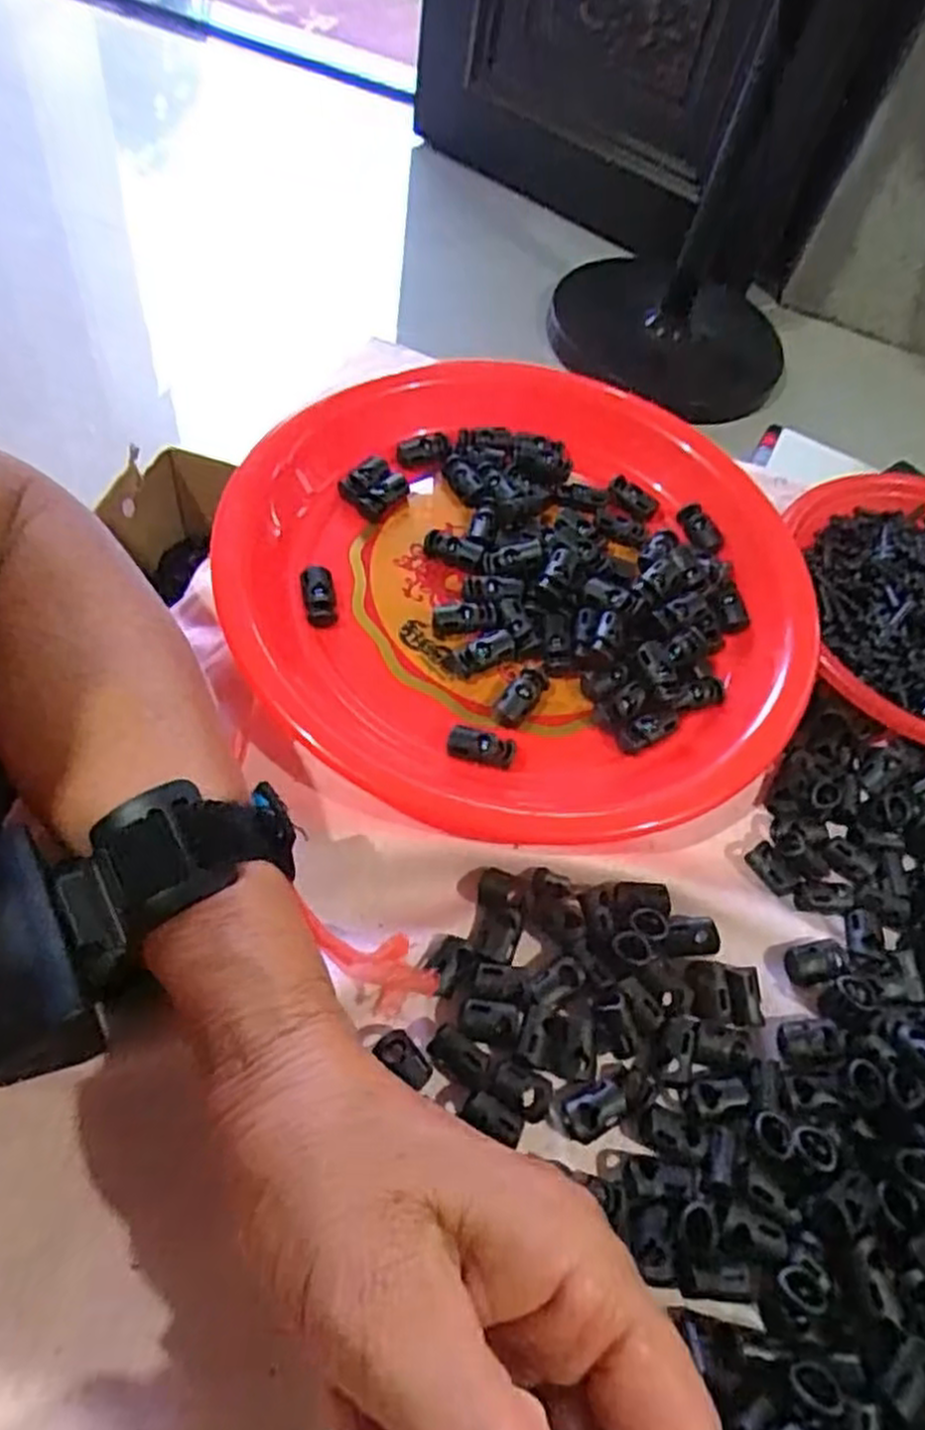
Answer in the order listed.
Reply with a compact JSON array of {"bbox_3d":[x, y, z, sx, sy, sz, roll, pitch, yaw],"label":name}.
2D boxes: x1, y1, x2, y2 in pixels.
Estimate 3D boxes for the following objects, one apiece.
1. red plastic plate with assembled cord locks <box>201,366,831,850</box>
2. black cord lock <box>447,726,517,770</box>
[{"bbox_3d":[0.030,-0.067,0.349,0.246,0.032,0.244,4,59,-7],"label":"red plastic plate with assembled cord locks"},{"bbox_3d":[0.008,0.013,0.312,0.027,0.006,0.015,17,58,0],"label":"black cord lock"}]

